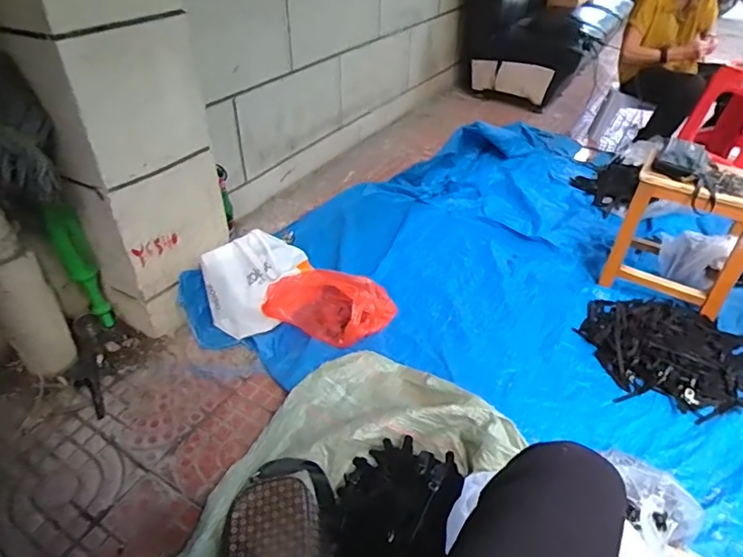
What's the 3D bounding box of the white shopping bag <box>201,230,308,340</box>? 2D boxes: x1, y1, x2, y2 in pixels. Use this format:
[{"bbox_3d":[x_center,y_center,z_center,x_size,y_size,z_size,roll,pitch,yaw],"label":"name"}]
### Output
[{"bbox_3d":[-0.320,-0.017,1.393,0.190,0.204,0.305,9,39,10],"label":"white shopping bag"}]

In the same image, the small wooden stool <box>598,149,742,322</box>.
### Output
[{"bbox_3d":[0.896,-0.122,1.453,0.326,0.367,0.206,21,42,25],"label":"small wooden stool"}]

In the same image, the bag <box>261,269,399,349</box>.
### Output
[{"bbox_3d":[-0.104,0.068,1.346,0.301,0.134,0.184,15,41,17],"label":"bag"}]

